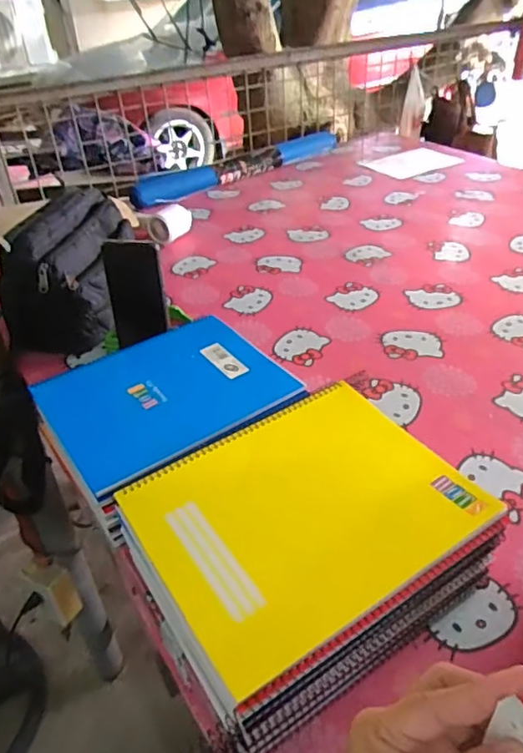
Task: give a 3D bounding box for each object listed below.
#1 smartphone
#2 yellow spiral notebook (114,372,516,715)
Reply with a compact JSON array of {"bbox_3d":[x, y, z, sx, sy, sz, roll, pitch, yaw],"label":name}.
[{"bbox_3d":[-0.160,-0.105,0.724,0.070,0.140,0.014,-2,30,0],"label":"smartphone"},{"bbox_3d":[0.035,0.104,0.457,0.251,0.015,0.201,-24,42,-25],"label":"yellow spiral notebook"}]

